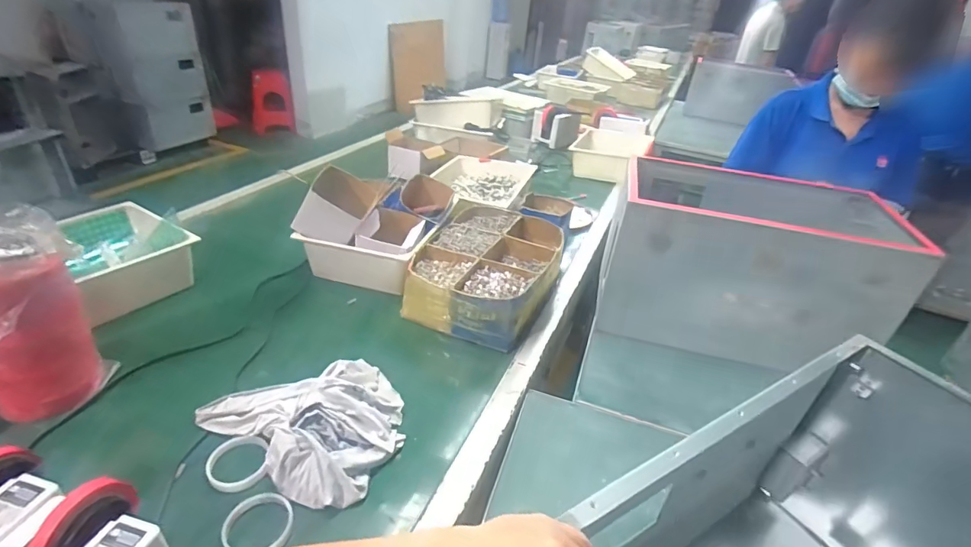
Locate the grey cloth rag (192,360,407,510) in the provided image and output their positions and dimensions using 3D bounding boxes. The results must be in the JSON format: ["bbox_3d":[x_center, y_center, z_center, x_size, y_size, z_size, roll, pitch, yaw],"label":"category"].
[{"bbox_3d":[-0.263,0.211,0.761,0.303,0.105,0.248,24,37,27],"label":"grey cloth rag"}]

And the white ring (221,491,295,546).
[{"bbox_3d":[-0.295,0.322,0.619,0.083,0.014,0.077,5,32,-1],"label":"white ring"}]

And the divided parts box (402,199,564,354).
[{"bbox_3d":[0.011,-0.013,1.107,0.298,0.110,0.415,13,33,11],"label":"divided parts box"}]

